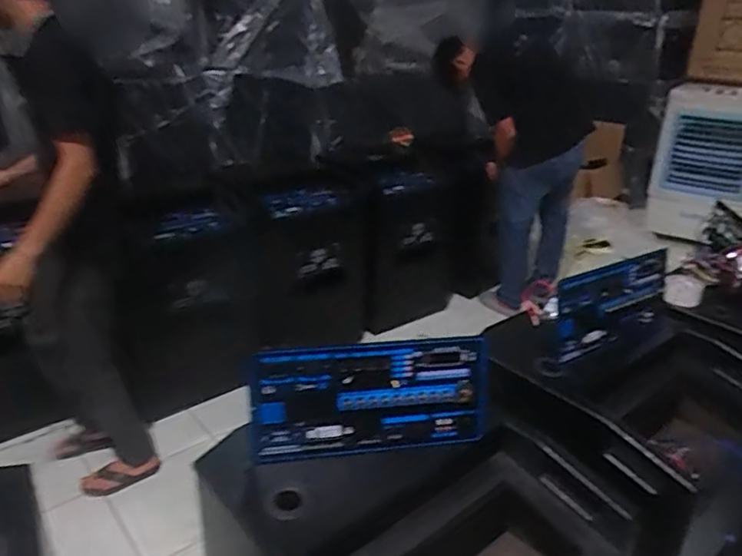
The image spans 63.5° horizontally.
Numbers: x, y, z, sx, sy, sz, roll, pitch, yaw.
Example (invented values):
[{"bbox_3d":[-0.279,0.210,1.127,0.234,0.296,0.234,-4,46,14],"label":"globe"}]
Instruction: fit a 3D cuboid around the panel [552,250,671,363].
[{"bbox_3d":[0.511,0.053,1.265,0.331,0.169,0.021,-16,17,-28],"label":"panel"}]

